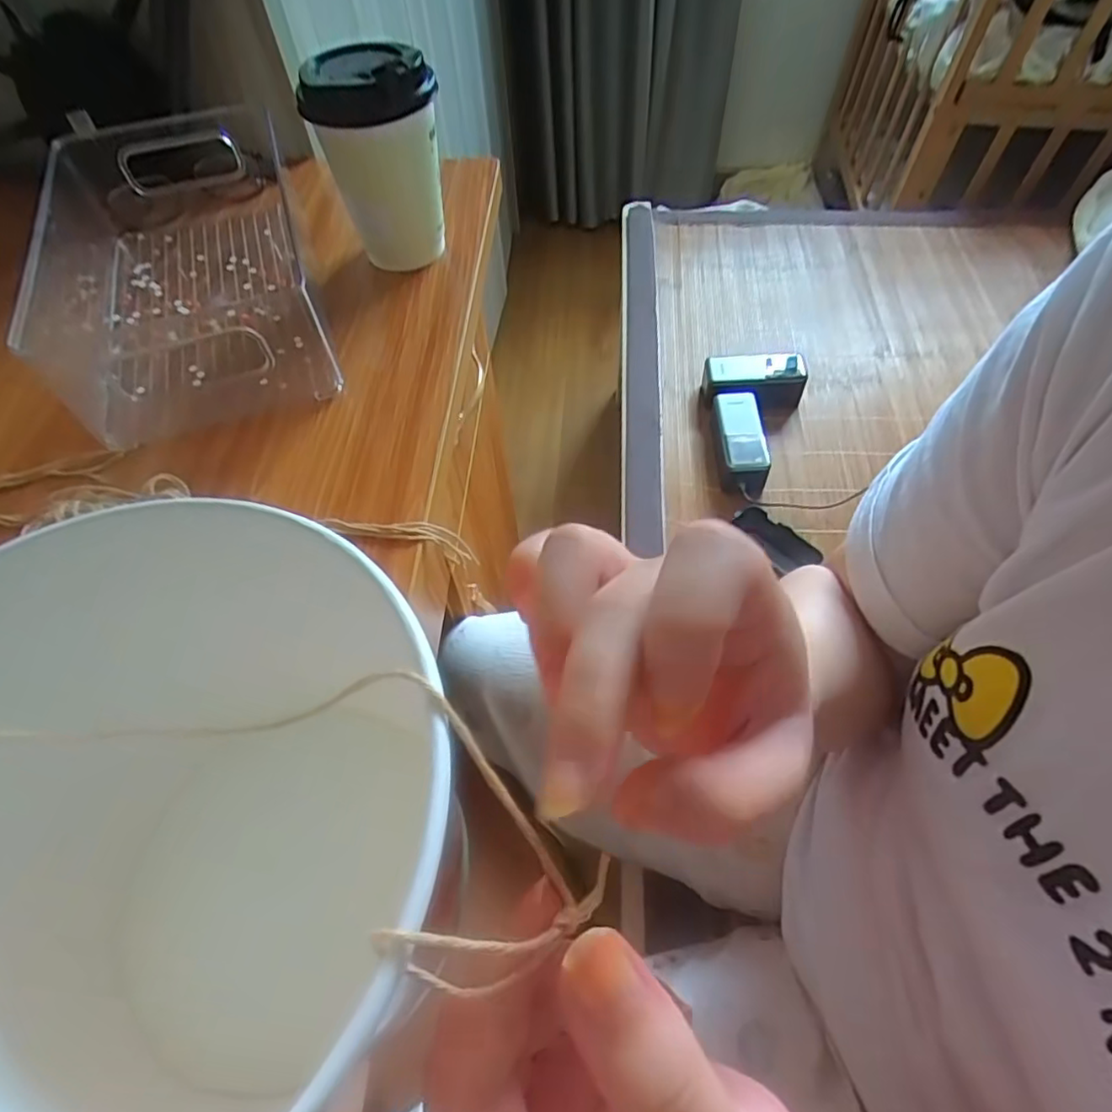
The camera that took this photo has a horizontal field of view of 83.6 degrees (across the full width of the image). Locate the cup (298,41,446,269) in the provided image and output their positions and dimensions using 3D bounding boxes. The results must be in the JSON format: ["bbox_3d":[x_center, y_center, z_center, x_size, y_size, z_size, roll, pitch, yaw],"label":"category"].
[{"bbox_3d":[-0.118,-0.269,0.438,0.084,0.126,0.080,-13,57,-6],"label":"cup"}]

